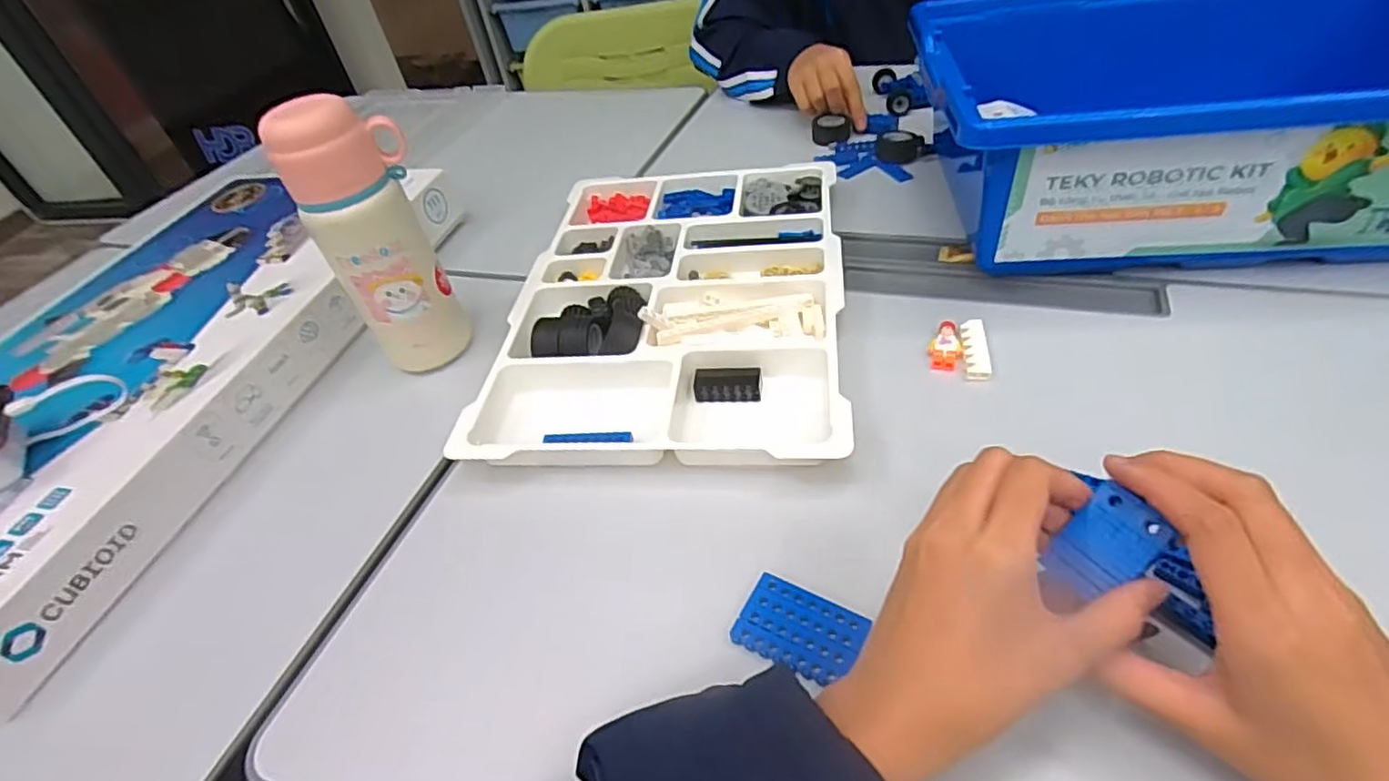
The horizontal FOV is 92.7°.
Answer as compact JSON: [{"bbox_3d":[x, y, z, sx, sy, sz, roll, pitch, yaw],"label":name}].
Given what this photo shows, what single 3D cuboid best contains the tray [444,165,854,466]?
[{"bbox_3d":[-0.013,-0.086,0.558,0.259,0.039,0.370,-1,44,10],"label":"tray"}]

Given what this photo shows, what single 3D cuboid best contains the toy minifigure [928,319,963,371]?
[{"bbox_3d":[0.183,-0.033,0.483,0.021,0.010,0.043,8,46,19],"label":"toy minifigure"}]

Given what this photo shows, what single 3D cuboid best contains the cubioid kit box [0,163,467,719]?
[{"bbox_3d":[-0.476,-0.031,0.565,0.303,0.055,0.528,3,45,15],"label":"cubioid kit box"}]

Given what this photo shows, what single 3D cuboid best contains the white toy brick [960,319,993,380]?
[{"bbox_3d":[0.203,-0.031,0.479,0.017,0.006,0.058,0,44,11],"label":"white toy brick"}]

